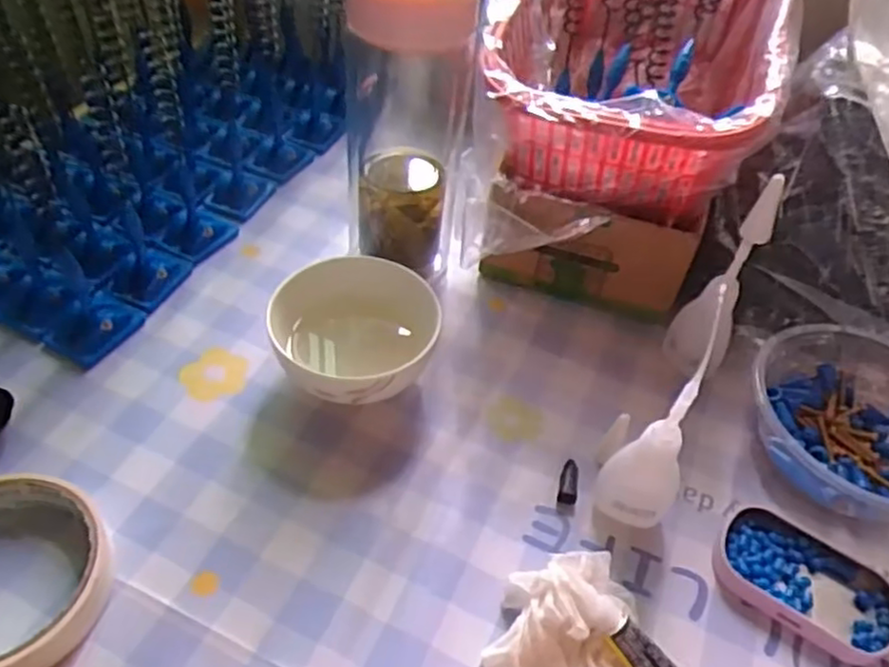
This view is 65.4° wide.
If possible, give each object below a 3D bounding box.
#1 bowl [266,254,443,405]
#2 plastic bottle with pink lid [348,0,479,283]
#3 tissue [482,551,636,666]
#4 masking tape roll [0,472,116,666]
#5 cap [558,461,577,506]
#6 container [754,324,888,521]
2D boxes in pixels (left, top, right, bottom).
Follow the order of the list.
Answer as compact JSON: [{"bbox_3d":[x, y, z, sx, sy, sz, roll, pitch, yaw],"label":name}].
[{"bbox_3d":[-0.046,0.003,0.364,0.079,0.053,0.078,3,48,-3],"label":"bowl"},{"bbox_3d":[-0.020,-0.113,0.398,0.063,0.180,0.054,3,48,-3],"label":"plastic bottle with pink lid"},{"bbox_3d":[0.050,0.129,0.284,0.063,0.025,0.070,3,48,-3],"label":"tissue"},{"bbox_3d":[-0.185,0.098,0.284,0.083,0.026,0.090,3,48,-3],"label":"masking tape roll"},{"bbox_3d":[0.063,0.076,0.350,0.009,0.007,0.023,14,48,7],"label":"cap"},{"bbox_3d":[0.219,0.044,0.373,0.106,0.043,0.107,3,48,-3],"label":"container"}]

